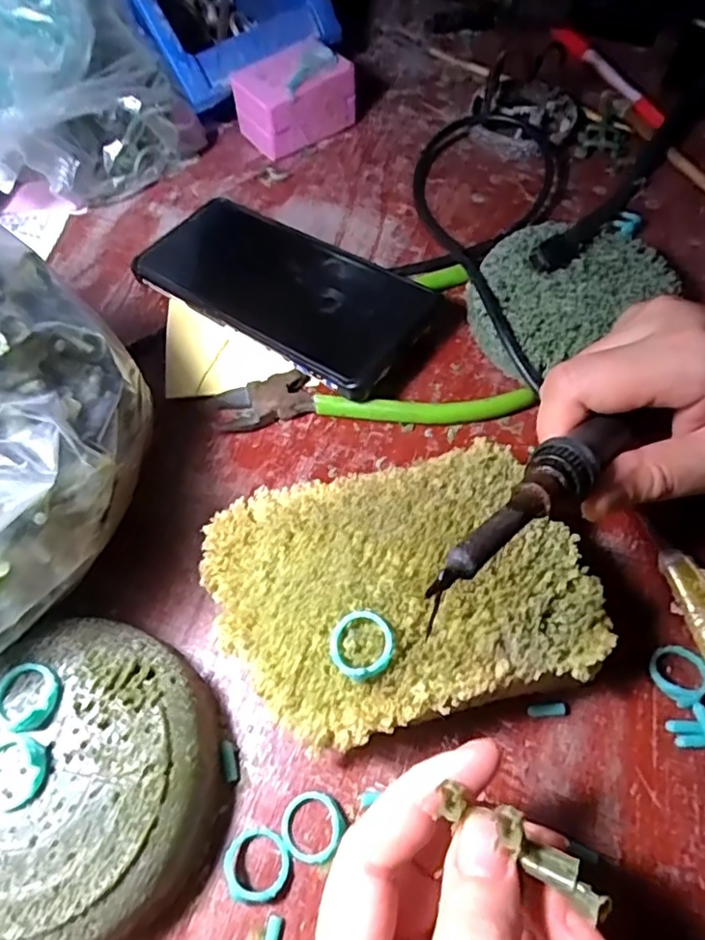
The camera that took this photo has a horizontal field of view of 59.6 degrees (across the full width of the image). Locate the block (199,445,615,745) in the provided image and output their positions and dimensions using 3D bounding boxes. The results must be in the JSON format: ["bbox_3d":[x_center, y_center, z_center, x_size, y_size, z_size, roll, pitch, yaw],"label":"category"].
[{"bbox_3d":[0.017,0.048,0.237,0.133,0.041,0.095,-12,61,-5],"label":"block"}]

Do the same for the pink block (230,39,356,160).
[{"bbox_3d":[-0.038,-0.240,0.398,0.068,0.042,0.047,-31,64,-15],"label":"pink block"}]

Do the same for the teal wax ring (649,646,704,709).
[{"bbox_3d":[0.125,0.077,0.235,0.022,0.009,0.020,-1,61,1],"label":"teal wax ring"}]

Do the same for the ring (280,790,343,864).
[{"bbox_3d":[-0.014,0.126,0.217,0.021,0.006,0.021,-1,61,1],"label":"ring"}]

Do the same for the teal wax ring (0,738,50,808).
[{"bbox_3d":[-0.109,0.096,0.195,0.022,0.008,0.019,7,61,5],"label":"teal wax ring"}]

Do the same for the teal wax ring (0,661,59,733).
[{"bbox_3d":[-0.110,0.076,0.207,0.022,0.007,0.021,-1,61,1],"label":"teal wax ring"}]

